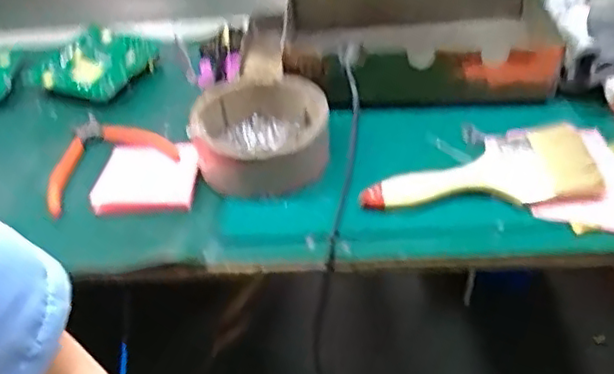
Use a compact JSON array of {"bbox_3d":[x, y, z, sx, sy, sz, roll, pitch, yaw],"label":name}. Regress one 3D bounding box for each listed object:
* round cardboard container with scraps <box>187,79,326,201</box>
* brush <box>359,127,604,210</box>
[{"bbox_3d":[-0.041,-0.058,0.589,0.120,0.063,0.132,-4,39,3],"label":"round cardboard container with scraps"},{"bbox_3d":[0.144,-0.013,0.548,0.194,0.030,0.069,-6,39,1],"label":"brush"}]

